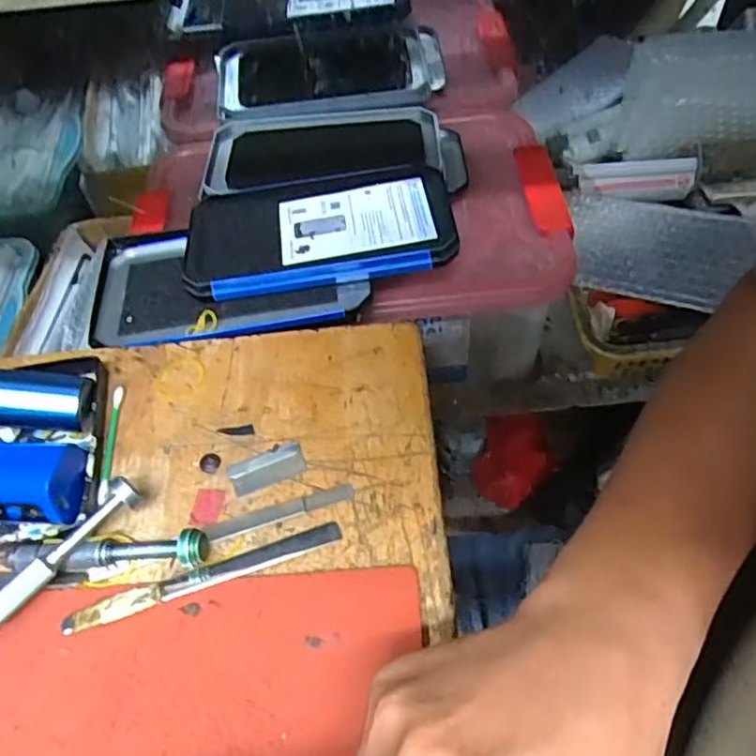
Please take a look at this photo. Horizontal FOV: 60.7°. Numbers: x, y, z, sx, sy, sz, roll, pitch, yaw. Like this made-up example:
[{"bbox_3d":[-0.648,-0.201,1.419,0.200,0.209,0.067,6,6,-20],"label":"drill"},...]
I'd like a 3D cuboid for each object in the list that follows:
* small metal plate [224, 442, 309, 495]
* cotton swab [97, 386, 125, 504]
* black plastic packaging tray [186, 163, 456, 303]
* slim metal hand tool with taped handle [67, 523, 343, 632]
[{"bbox_3d":[-0.057,0.045,0.333,0.038,0.004,0.019,-21,56,-10],"label":"small metal plate"},{"bbox_3d":[-0.143,0.034,0.345,0.005,0.006,0.069,-5,55,1],"label":"cotton swab"},{"bbox_3d":[-0.039,-0.097,0.425,0.171,0.015,0.093,-6,55,1],"label":"black plastic packaging tray"},{"bbox_3d":[-0.079,0.091,0.299,0.125,0.011,0.012,-19,56,-8],"label":"slim metal hand tool with taped handle"}]

